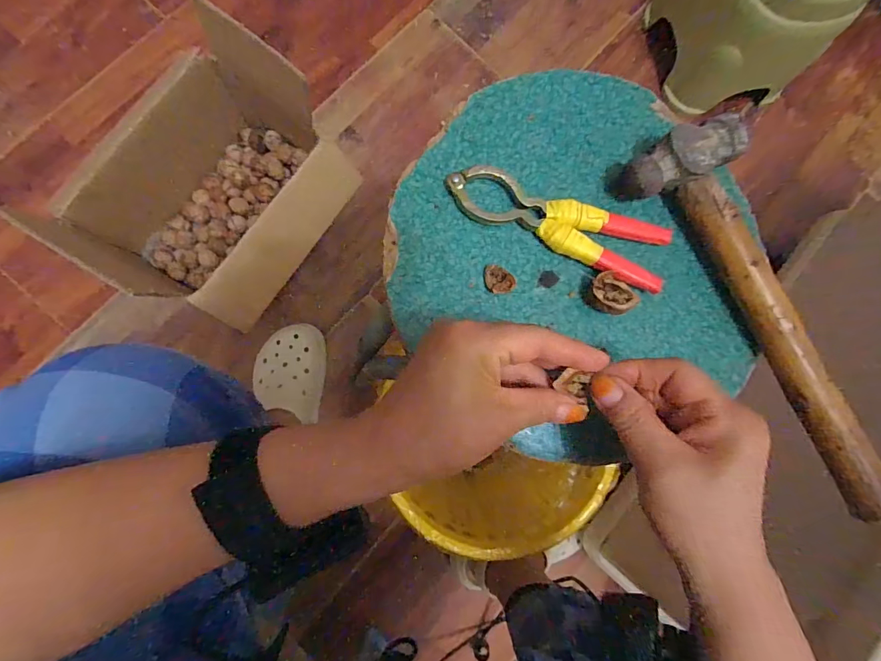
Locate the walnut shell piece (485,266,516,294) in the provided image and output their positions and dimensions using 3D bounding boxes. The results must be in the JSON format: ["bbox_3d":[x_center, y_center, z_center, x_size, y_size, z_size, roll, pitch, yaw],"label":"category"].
[{"bbox_3d":[0.040,-0.034,0.289,0.024,0.006,0.017,33,83,-2],"label":"walnut shell piece"}]

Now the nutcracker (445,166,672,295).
[{"bbox_3d":[0.084,-0.075,0.295,0.161,0.014,0.048,18,83,-4],"label":"nutcracker"}]

